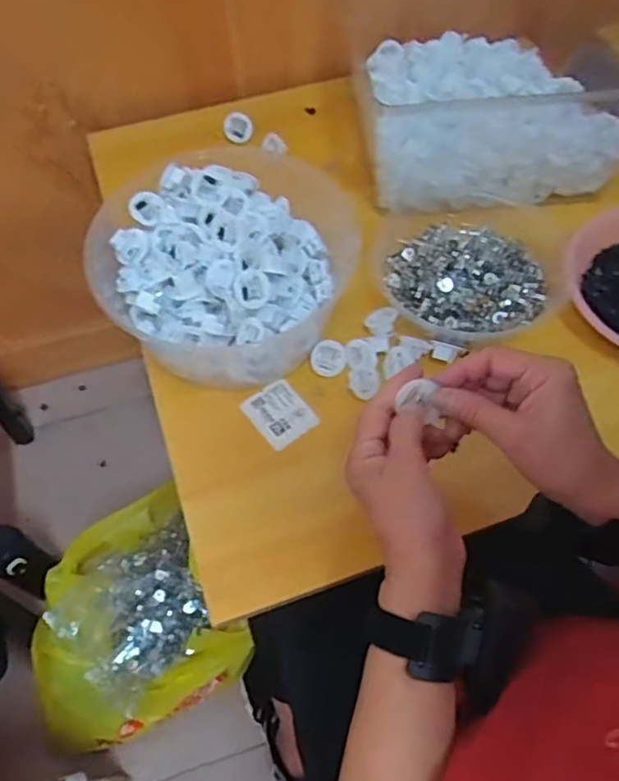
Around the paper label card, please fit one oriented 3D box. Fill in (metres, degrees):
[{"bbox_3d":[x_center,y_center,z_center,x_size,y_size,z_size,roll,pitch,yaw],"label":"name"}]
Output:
[{"bbox_3d":[-0.025,0.021,0.551,0.049,0.007,0.058,-30,64,-20],"label":"paper label card"}]

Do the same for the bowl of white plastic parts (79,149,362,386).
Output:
[{"bbox_3d":[-0.077,-0.129,0.585,0.224,0.088,0.220,0,60,1],"label":"bowl of white plastic parts"}]

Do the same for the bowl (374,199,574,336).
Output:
[{"bbox_3d":[0.169,-0.118,0.639,0.197,0.048,0.186,0,60,1],"label":"bowl"}]

